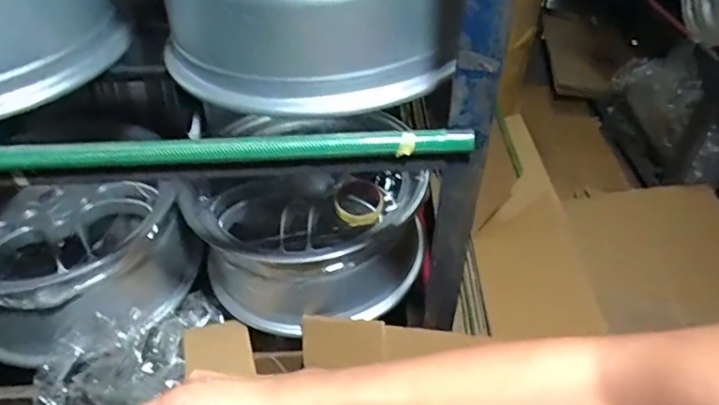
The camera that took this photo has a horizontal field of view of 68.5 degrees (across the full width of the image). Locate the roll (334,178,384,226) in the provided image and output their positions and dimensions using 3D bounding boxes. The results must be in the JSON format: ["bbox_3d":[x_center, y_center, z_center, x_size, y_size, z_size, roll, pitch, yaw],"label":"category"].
[{"bbox_3d":[0.000,-0.004,0.935,0.089,0.033,0.104,-2,42,-2],"label":"roll"}]

